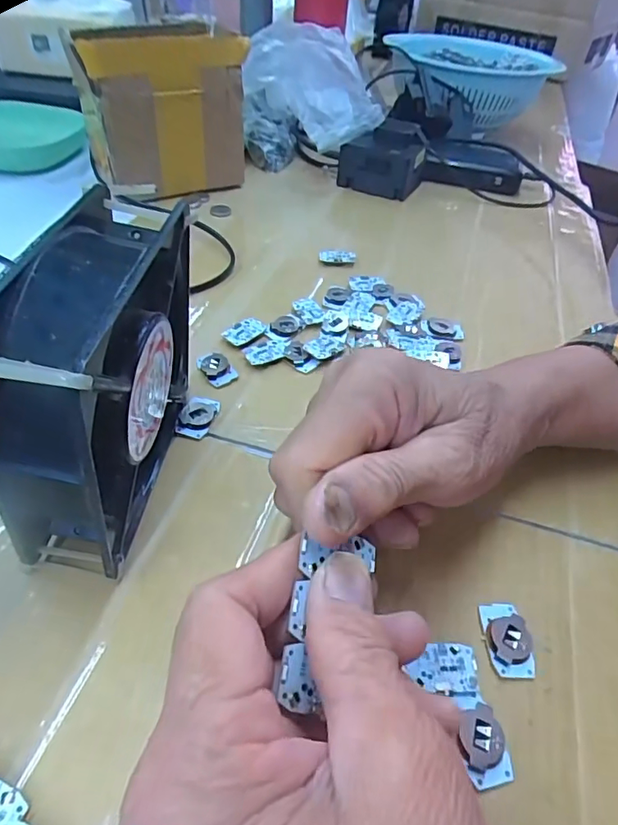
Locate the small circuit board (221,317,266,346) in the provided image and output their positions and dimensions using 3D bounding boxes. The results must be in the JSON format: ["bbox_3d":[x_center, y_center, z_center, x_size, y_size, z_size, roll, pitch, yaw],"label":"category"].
[{"bbox_3d":[-0.043,-0.055,0.343,0.017,0.004,0.027,36,52,26],"label":"small circuit board"}]

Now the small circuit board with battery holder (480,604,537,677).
[{"bbox_3d":[0.082,0.093,0.213,0.017,0.006,0.029,3,45,-3],"label":"small circuit board with battery holder"}]

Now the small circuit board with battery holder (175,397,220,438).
[{"bbox_3d":[-0.062,0.003,0.289,0.019,0.007,0.025,9,45,2],"label":"small circuit board with battery holder"}]

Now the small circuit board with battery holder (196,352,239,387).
[{"bbox_3d":[-0.057,-0.027,0.319,0.018,0.004,0.029,-20,51,-24],"label":"small circuit board with battery holder"}]

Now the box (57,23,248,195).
[{"bbox_3d":[-0.132,-0.271,0.471,0.138,0.126,0.084,-13,48,-19],"label":"box"}]

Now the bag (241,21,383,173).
[{"bbox_3d":[0.002,-0.328,0.544,0.143,0.121,0.077,12,45,6],"label":"bag"}]

